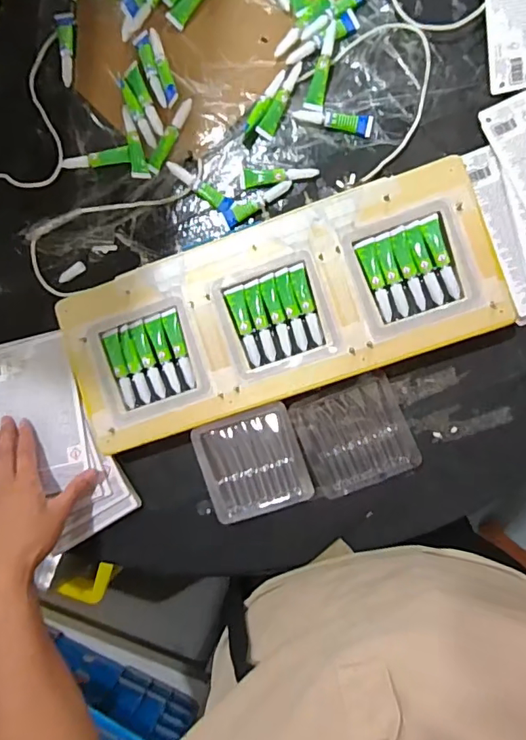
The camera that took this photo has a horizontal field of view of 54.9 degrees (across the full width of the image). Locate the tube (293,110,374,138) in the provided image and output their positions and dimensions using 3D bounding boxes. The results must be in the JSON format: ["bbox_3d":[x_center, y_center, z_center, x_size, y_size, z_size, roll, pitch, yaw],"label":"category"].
[{"bbox_3d":[0.071,-0.253,0.514,0.080,0.012,0.019,11,93,7],"label":"tube"}]

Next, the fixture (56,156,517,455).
[{"bbox_3d":[0.013,-0.060,0.513,0.419,0.040,0.167,-18,89,8],"label":"fixture"}]

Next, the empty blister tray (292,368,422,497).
[{"bbox_3d":[0.094,0.067,0.510,0.102,0.010,0.102,-22,88,8],"label":"empty blister tray"}]

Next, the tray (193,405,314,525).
[{"bbox_3d":[-0.010,0.097,0.525,0.101,0.021,0.105,-19,89,8],"label":"tray"}]

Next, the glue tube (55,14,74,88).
[{"bbox_3d":[-0.215,-0.351,0.555,0.018,0.006,0.079,-6,90,8],"label":"glue tube"}]

